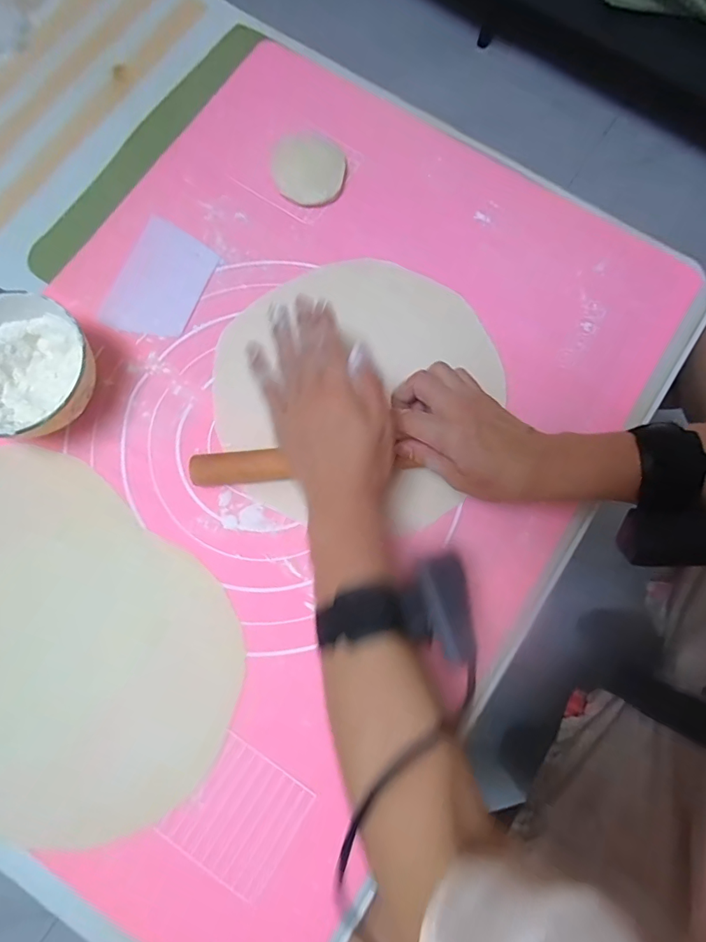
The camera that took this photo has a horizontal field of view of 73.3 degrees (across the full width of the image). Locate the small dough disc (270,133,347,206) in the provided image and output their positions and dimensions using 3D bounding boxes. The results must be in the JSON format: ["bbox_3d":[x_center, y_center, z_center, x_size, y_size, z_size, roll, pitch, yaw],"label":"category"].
[{"bbox_3d":[-0.044,-0.292,0.458,0.070,0.006,0.070,0,79,0],"label":"small dough disc"}]

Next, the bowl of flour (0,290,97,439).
[{"bbox_3d":[-0.265,-0.078,0.391,0.116,0.063,0.111,0,79,0],"label":"bowl of flour"}]

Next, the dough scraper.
[{"bbox_3d":[-0.177,-0.176,0.440,0.077,0.004,0.111,22,80,4],"label":"dough scraper"}]

